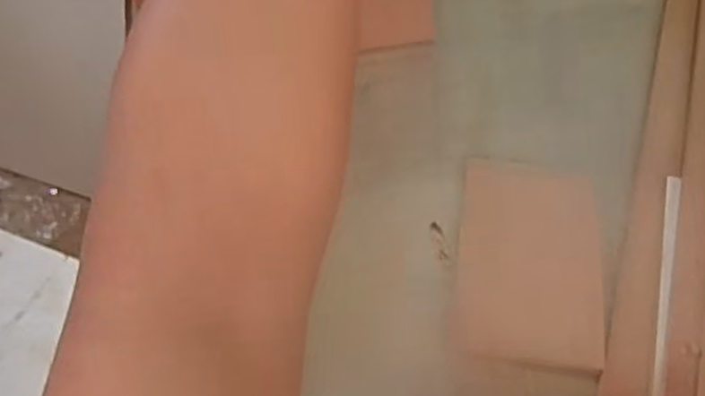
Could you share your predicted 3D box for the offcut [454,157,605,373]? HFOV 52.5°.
[{"bbox_3d":[0.254,0.075,1.023,0.193,0.016,0.338,7,55,5],"label":"offcut"}]

